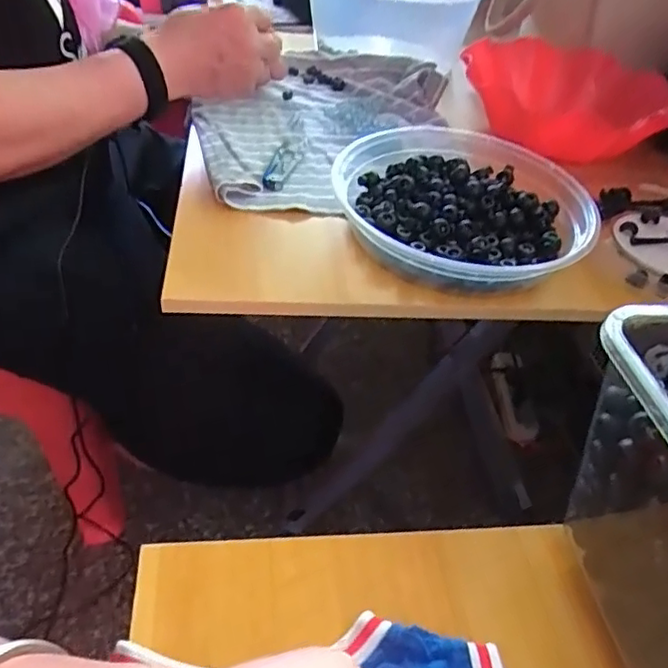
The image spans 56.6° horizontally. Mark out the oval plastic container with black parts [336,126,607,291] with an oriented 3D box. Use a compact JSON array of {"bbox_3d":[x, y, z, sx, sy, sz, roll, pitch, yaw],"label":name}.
[{"bbox_3d":[0.111,-0.105,0.513,0.200,0.047,0.219,1,41,-7],"label":"oval plastic container with black parts"}]

